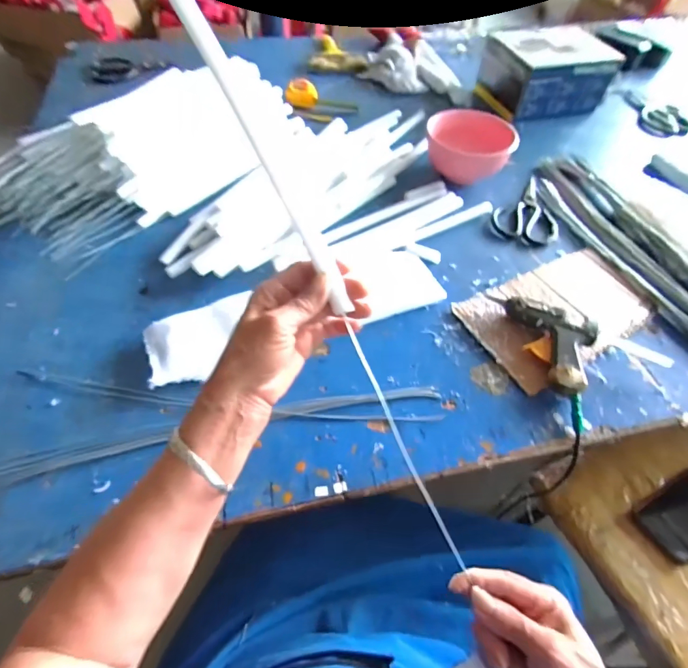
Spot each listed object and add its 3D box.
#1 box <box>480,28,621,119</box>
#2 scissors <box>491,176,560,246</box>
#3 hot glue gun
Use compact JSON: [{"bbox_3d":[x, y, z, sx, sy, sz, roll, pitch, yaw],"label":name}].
[{"bbox_3d":[0.428,-0.553,0.863,0.222,0.112,0.164,-7,55,-7],"label":"box"},{"bbox_3d":[0.316,-0.205,0.674,0.102,0.009,0.175,29,58,18],"label":"scissors"},{"bbox_3d":[0.257,-0.002,0.500,0.085,0.036,0.162,-12,55,-11],"label":"hot glue gun"}]

